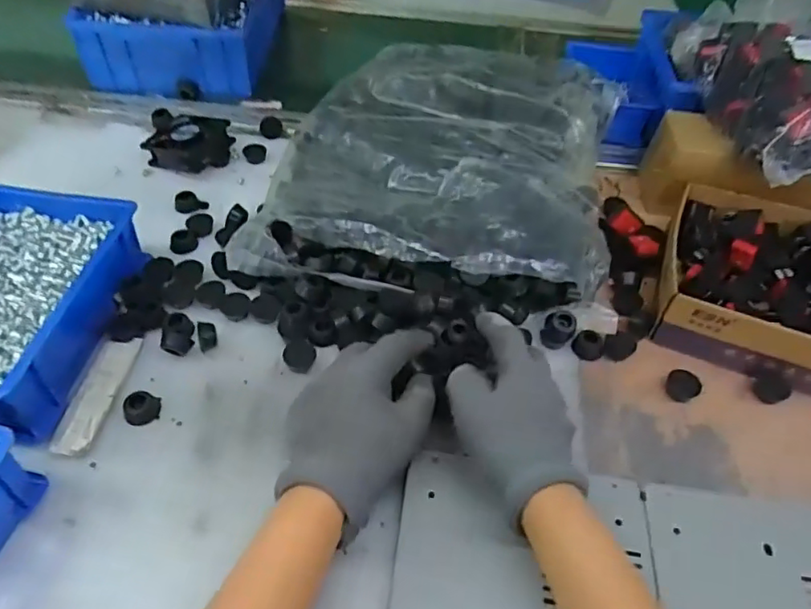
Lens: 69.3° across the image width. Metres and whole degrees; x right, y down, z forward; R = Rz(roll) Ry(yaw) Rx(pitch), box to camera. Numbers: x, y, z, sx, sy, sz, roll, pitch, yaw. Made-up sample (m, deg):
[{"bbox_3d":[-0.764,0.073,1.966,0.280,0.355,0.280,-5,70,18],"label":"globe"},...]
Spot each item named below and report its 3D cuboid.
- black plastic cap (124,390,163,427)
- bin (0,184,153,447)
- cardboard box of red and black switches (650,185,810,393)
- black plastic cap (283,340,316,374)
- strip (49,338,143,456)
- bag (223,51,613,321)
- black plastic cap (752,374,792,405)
[{"bbox_3d":[-0.190,0.074,0.422,0.024,0.012,0.024,1,49,-1],"label":"black plastic cap"},{"bbox_3d":[-0.305,0.001,0.446,0.155,0.068,0.212,6,48,2],"label":"bin"},{"bbox_3d":[0.319,-0.007,0.485,0.200,0.054,0.167,17,51,12],"label":"cardboard box of red and black switches"},{"bbox_3d":[-0.083,0.040,0.458,0.026,0.011,0.022,27,54,19],"label":"black plastic cap"},{"bbox_3d":[-0.225,0.064,0.430,0.027,0.009,0.100,6,50,3],"label":"strip"},{"bbox_3d":[0.039,-0.143,0.568,0.310,0.088,0.349,12,50,8],"label":"bag"},{"bbox_3d":[0.282,0.066,0.453,0.019,0.018,0.024,-28,56,-24],"label":"black plastic cap"}]

